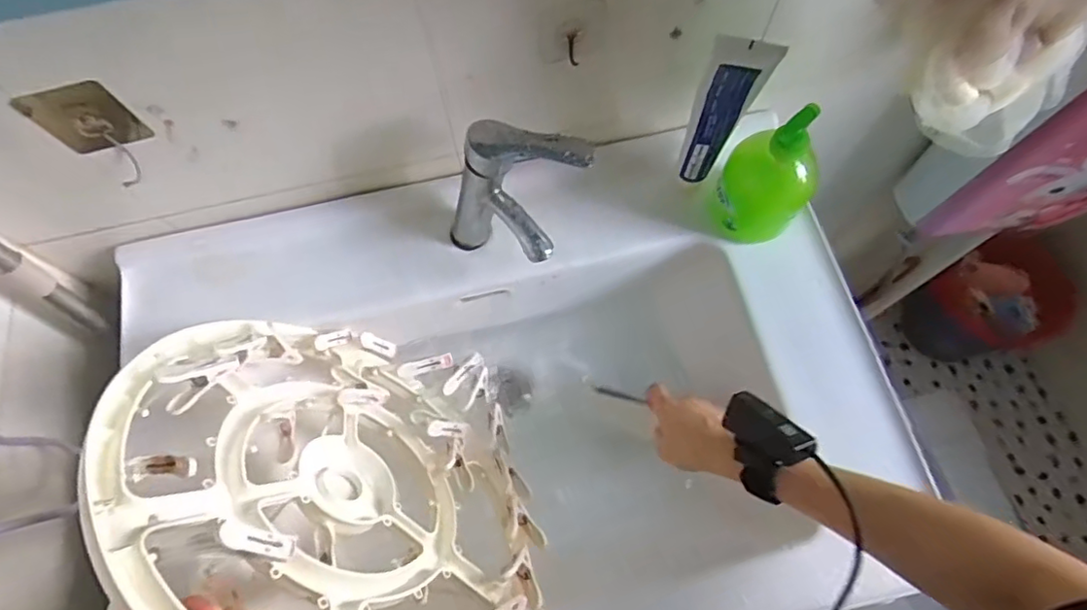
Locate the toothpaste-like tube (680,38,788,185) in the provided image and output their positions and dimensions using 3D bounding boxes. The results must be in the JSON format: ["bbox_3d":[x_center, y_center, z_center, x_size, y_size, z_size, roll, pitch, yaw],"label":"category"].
[{"bbox_3d":[0.155,-0.164,0.527,0.049,0.180,0.023,9,69,4],"label":"toothpaste-like tube"}]

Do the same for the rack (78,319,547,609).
[{"bbox_3d":[-0.161,0.146,0.491,0.090,0.362,0.352,-49,57,20],"label":"rack"}]

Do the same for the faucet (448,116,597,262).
[{"bbox_3d":[-0.026,-0.103,0.563,0.115,0.145,0.091,28,72,11],"label":"faucet"}]

